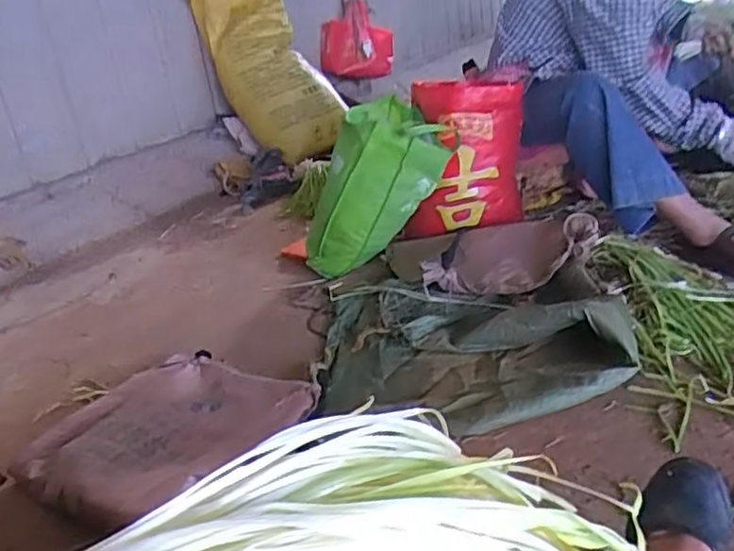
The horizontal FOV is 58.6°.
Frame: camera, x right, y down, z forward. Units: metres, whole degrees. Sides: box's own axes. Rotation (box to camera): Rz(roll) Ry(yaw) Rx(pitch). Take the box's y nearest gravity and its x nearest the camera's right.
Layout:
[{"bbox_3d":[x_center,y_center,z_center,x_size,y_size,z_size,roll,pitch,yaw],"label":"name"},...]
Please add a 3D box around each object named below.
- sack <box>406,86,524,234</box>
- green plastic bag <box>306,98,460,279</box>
[{"bbox_3d":[0.219,-0.255,1.451,0.260,0.334,0.155,-7,23,5],"label":"sack"},{"bbox_3d":[0.009,-0.186,1.453,0.222,0.388,0.154,19,22,-17],"label":"green plastic bag"}]

